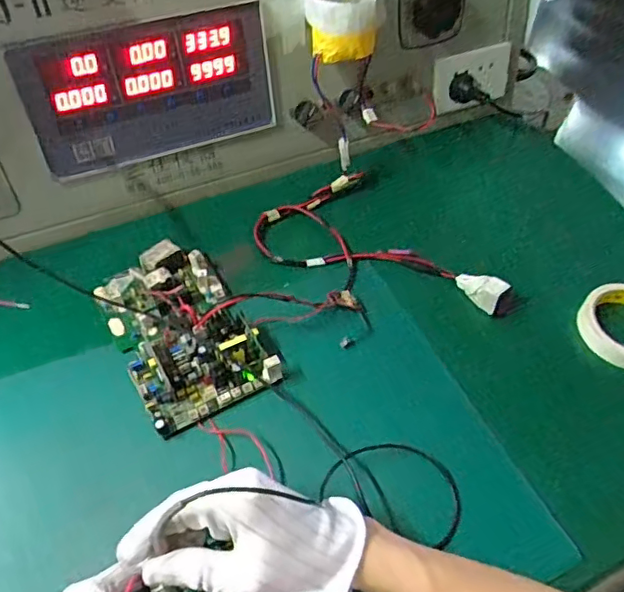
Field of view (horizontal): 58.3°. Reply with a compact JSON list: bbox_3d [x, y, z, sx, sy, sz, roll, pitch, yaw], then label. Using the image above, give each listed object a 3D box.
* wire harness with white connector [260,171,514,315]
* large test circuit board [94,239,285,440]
[{"bbox_3d":[0.064,-0.039,0.607,0.154,0.028,0.266,-32,59,-24],"label":"wire harness with white connector"},{"bbox_3d":[-0.127,0.029,0.547,0.121,0.038,0.190,-24,56,-19],"label":"large test circuit board"}]

